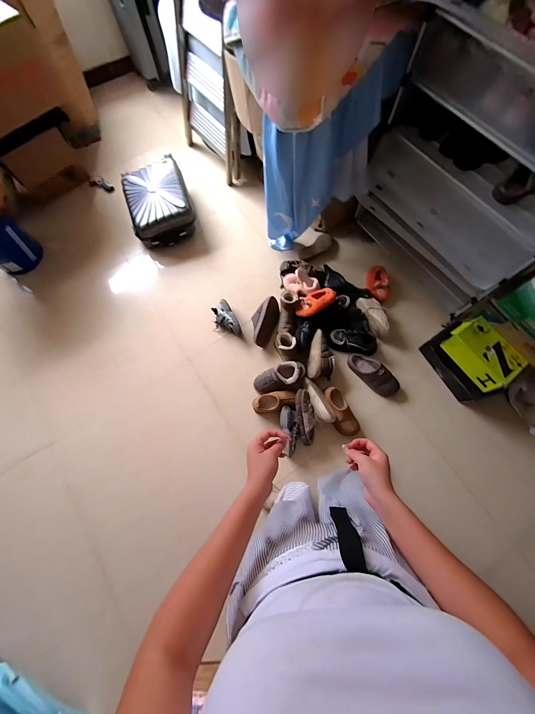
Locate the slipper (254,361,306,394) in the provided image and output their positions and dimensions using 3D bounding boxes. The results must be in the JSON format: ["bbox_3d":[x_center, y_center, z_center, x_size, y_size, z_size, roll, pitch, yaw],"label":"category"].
[{"bbox_3d":[0.058,0.110,1.430,0.261,0.110,0.127,-21,71,16],"label":"slipper"}]

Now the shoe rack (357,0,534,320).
[{"bbox_3d":[0.795,-0.693,1.198,0.256,0.943,0.818,-37,75,-10],"label":"shoe rack"}]

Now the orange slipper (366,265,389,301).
[{"bbox_3d":[0.655,-0.439,1.656,0.120,0.089,0.224,4,55,3],"label":"orange slipper"}]

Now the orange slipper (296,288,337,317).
[{"bbox_3d":[0.263,-0.296,1.525,0.232,0.065,0.126,-26,62,9],"label":"orange slipper"}]

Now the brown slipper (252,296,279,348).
[{"bbox_3d":[-0.015,-0.201,1.572,0.143,0.088,0.290,23,74,9],"label":"brown slipper"}]

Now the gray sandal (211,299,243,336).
[{"bbox_3d":[-0.238,-0.209,1.592,0.128,0.076,0.238,-25,73,-7],"label":"gray sandal"}]

